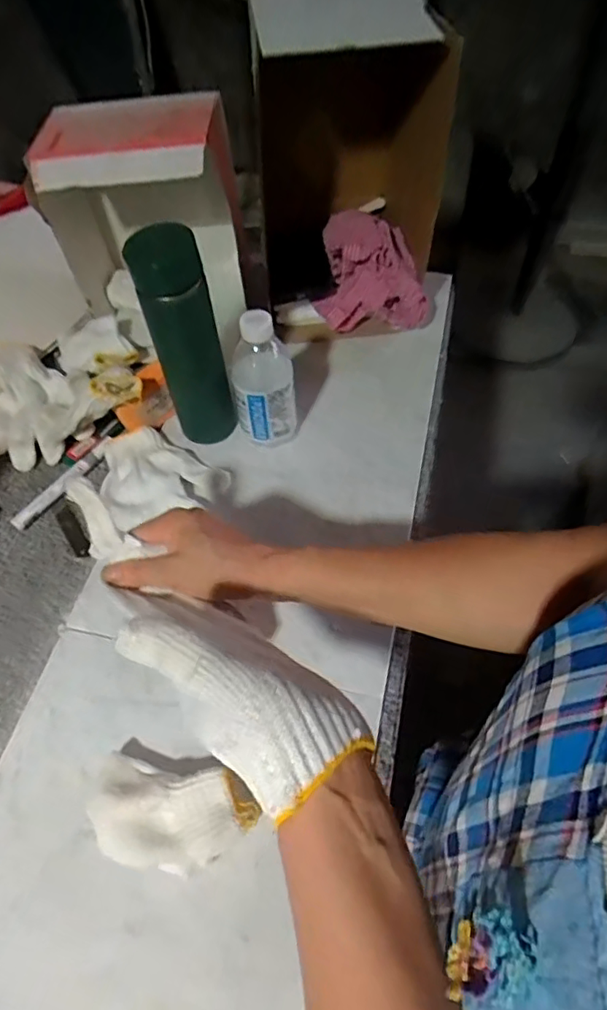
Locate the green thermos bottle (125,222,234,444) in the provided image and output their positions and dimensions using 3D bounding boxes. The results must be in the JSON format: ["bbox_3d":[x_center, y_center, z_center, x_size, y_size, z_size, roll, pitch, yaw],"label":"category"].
[{"bbox_3d":[-0.117,-0.156,0.584,0.059,0.234,0.054,9,56,12],"label":"green thermos bottle"}]

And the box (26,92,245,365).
[{"bbox_3d":[-0.179,-0.338,0.684,0.210,0.202,0.148,-6,57,-1],"label":"box"}]

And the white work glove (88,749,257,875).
[{"bbox_3d":[-0.102,0.235,0.440,0.125,0.039,0.073,5,56,10],"label":"white work glove"}]

